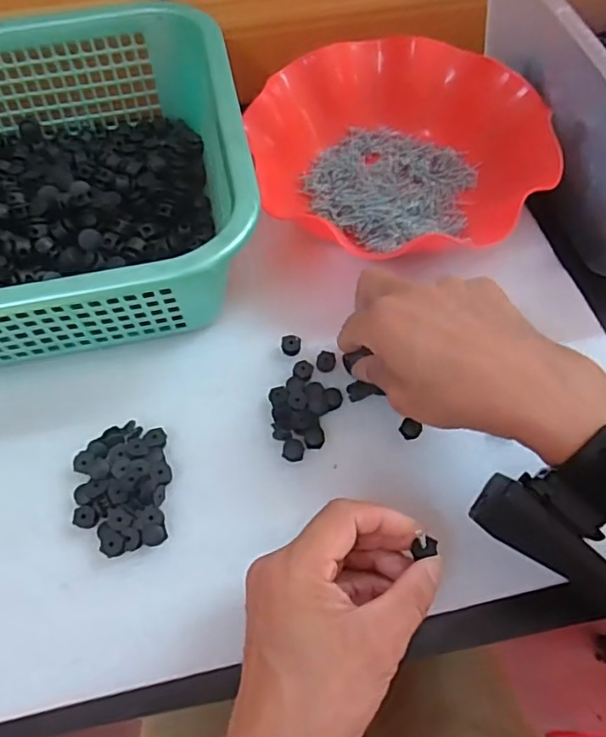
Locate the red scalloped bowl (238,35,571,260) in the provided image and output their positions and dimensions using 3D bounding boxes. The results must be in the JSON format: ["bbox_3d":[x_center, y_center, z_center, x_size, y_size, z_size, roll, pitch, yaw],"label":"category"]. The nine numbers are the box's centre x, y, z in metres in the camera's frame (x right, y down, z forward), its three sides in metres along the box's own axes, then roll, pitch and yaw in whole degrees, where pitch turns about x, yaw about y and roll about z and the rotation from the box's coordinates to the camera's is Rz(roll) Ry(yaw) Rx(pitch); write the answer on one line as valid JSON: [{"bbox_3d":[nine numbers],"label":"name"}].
[{"bbox_3d":[0.075,-0.170,0.464,0.228,0.055,0.200,26,65,14],"label":"red scalloped bowl"}]

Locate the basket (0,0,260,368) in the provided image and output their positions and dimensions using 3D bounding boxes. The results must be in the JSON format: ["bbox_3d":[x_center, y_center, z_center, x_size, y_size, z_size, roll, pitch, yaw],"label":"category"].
[{"bbox_3d":[-0.235,-0.135,0.426,0.380,0.094,0.287,-11,62,-5],"label":"basket"}]

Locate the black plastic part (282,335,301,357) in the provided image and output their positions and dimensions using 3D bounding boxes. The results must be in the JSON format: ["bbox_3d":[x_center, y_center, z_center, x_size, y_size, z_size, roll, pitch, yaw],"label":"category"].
[{"bbox_3d":[-0.008,-0.017,0.409,0.013,0.004,0.016,4,62,3],"label":"black plastic part"}]

